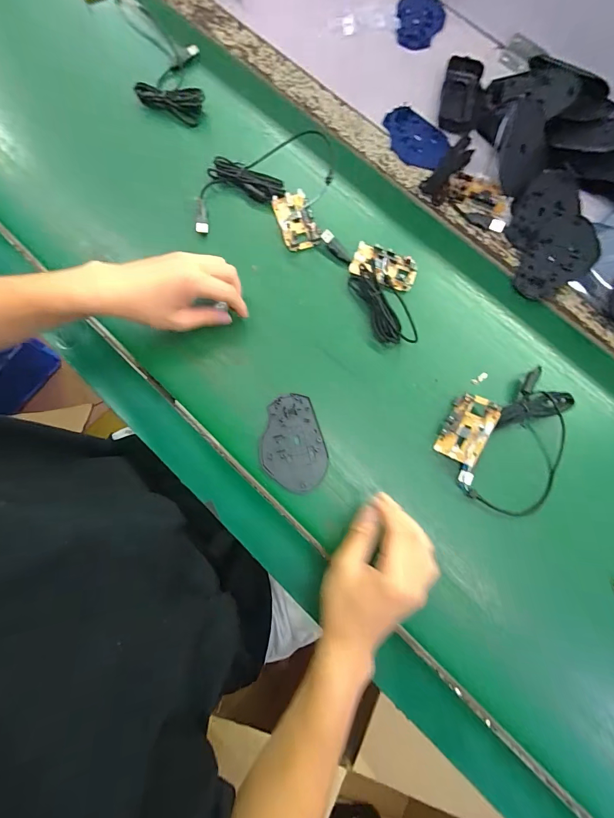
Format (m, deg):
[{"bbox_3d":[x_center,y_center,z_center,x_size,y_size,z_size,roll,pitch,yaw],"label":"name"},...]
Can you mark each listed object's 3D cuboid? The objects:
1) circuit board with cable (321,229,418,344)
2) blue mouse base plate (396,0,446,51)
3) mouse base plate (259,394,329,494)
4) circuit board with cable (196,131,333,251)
[{"bbox_3d":[0.095,-0.158,0.434,0.080,0.021,0.164,-26,82,-4],"label":"circuit board with cable"},{"bbox_3d":[0.173,-0.599,0.542,0.070,0.012,0.115,22,81,3],"label":"blue mouse base plate"},{"bbox_3d":[-0.016,0.039,0.403,0.071,0.006,0.106,-4,81,-1],"label":"mouse base plate"},{"bbox_3d":[-0.058,-0.274,0.452,0.162,0.031,0.134,8,81,1],"label":"circuit board with cable"}]

